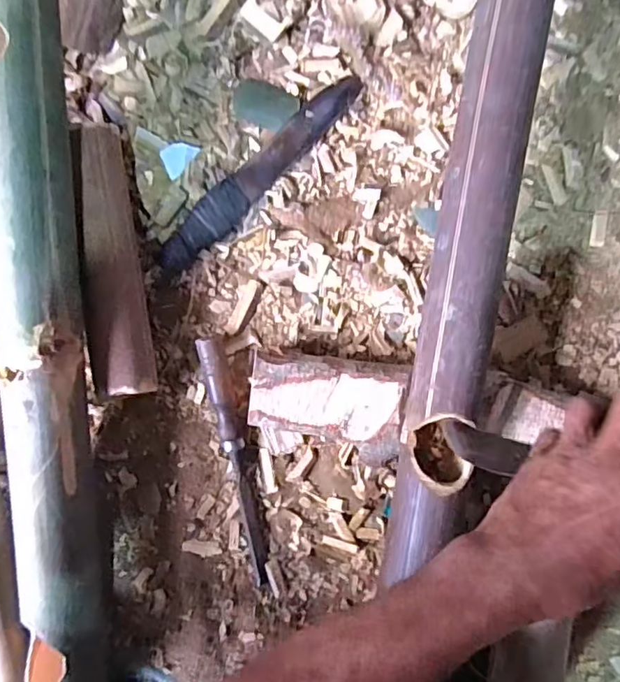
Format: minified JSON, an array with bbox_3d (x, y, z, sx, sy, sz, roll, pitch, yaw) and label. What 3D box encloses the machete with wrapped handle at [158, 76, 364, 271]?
[{"bbox_3d":[-0.045,-0.161,0.535,0.250,0.023,0.039,-44,89,0],"label":"machete with wrapped handle"}]

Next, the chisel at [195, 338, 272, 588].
[{"bbox_3d":[-0.069,0.117,0.534,0.023,0.021,0.240,-13,89,1],"label":"chisel"}]

